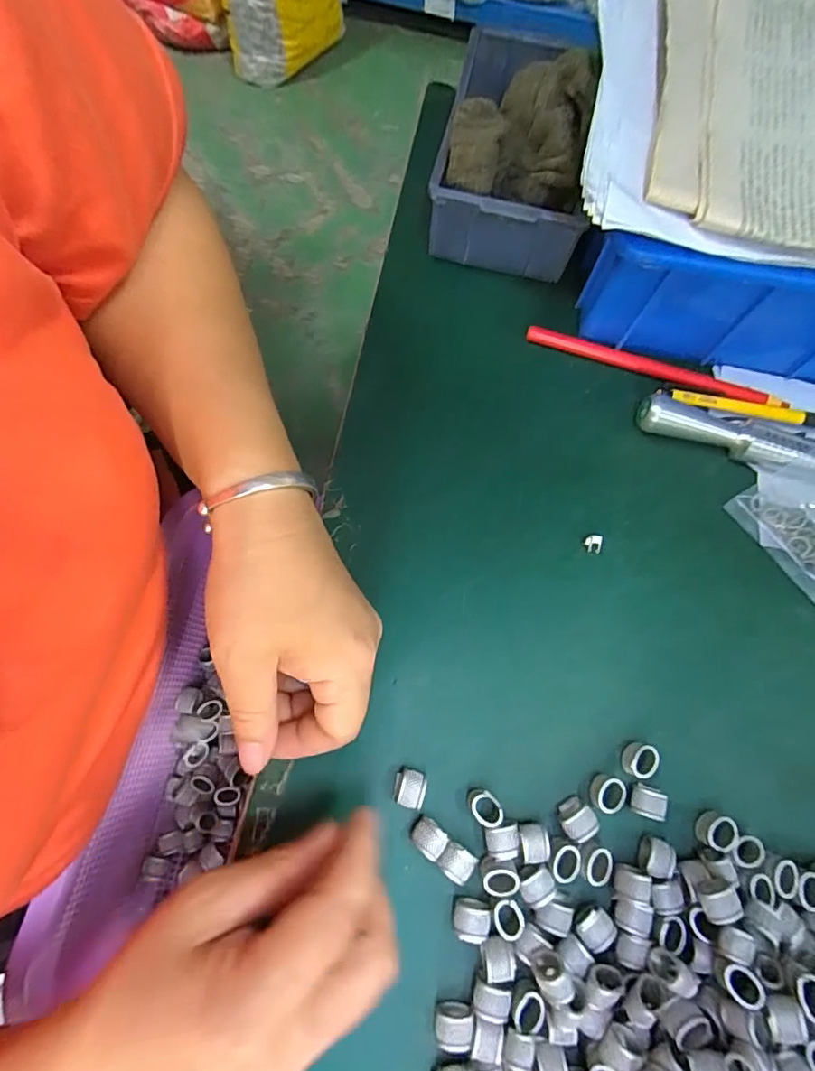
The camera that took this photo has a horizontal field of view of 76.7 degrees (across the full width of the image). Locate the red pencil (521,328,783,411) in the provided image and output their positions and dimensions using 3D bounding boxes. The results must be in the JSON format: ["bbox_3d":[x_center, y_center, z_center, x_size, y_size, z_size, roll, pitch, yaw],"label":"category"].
[{"bbox_3d":[0.154,-0.104,0.321,0.161,0.009,0.014,17,74,2],"label":"red pencil"}]

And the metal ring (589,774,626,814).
[{"bbox_3d":[0.100,0.128,0.254,0.015,0.012,0.016,17,74,2],"label":"metal ring"}]

